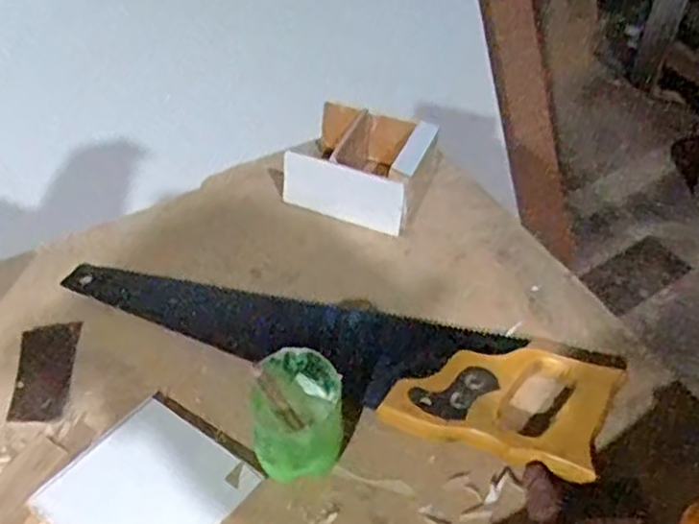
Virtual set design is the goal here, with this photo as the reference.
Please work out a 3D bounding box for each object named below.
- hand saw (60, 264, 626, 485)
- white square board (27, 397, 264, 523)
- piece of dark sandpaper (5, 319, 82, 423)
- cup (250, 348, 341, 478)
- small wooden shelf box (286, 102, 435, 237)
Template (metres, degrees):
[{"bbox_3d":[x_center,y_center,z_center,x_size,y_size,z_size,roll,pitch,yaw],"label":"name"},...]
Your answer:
[{"bbox_3d":[-0.019,0.052,0.535,0.403,0.025,0.103,16,50,14],"label":"hand saw"},{"bbox_3d":[-0.123,0.141,0.448,0.095,0.006,0.101,32,49,19],"label":"white square board"},{"bbox_3d":[-0.219,0.078,0.524,0.039,0.006,0.081,-3,48,-3],"label":"piece of dark sandpaper"},{"bbox_3d":[-0.033,0.099,0.457,0.057,0.076,0.064,2,47,0],"label":"cup"},{"bbox_3d":[0.003,-0.086,0.649,0.125,0.061,0.091,17,49,14],"label":"small wooden shelf box"}]

